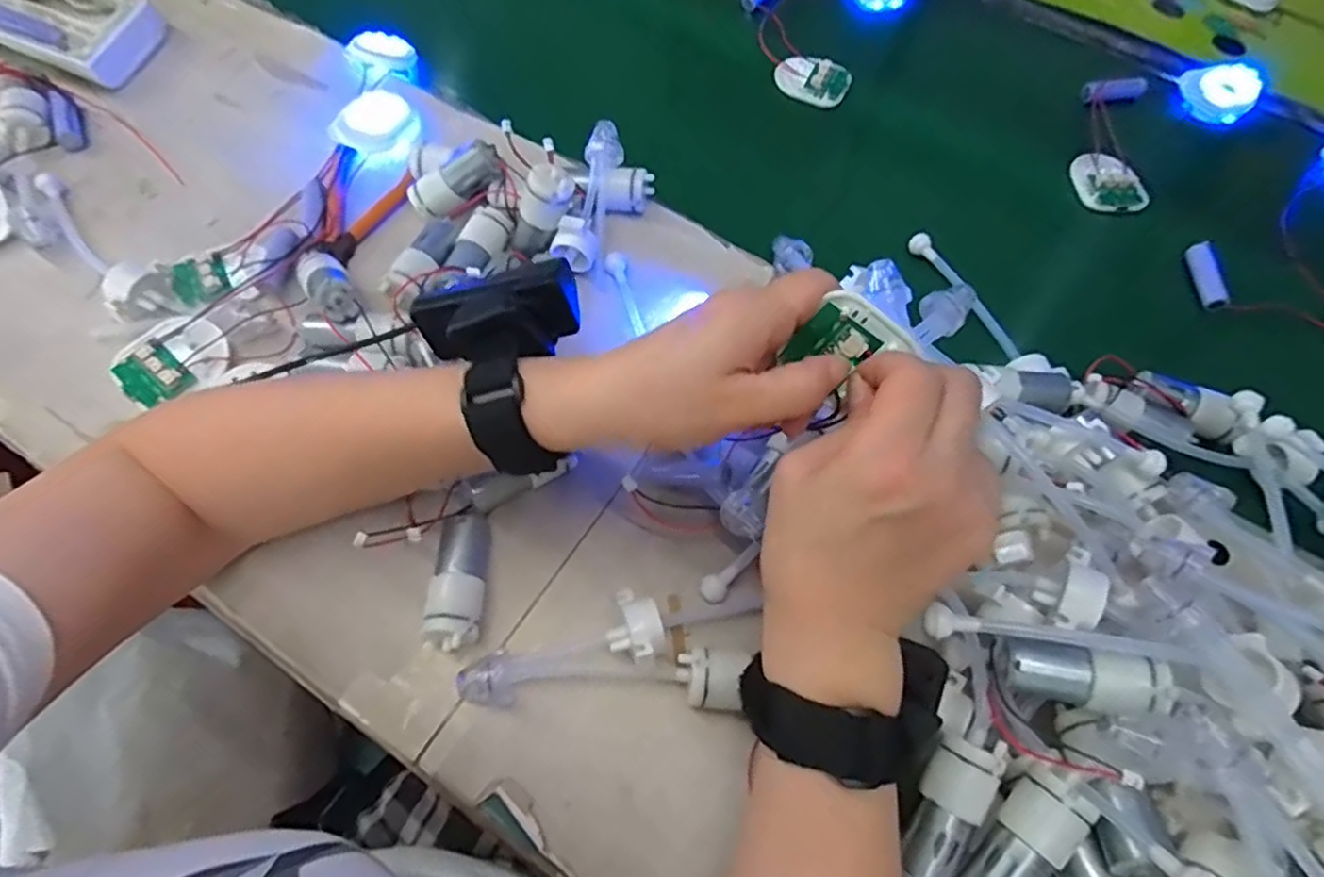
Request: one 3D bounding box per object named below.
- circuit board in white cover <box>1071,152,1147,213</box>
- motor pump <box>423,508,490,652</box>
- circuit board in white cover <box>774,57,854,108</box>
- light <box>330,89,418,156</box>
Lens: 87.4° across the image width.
[{"bbox_3d":[0.330,-0.191,0.517,0.043,0.010,0.055,-9,64,-8],"label":"circuit board in white cover"},{"bbox_3d":[-0.100,0.069,0.341,0.025,0.023,0.068,2,63,-3],"label":"motor pump"},{"bbox_3d":[0.120,-0.285,0.551,0.058,0.014,0.041,20,64,6],"label":"circuit board in white cover"},{"bbox_3d":[-0.199,-0.219,0.480,0.051,0.011,0.049,1,63,-3],"label":"light"}]

